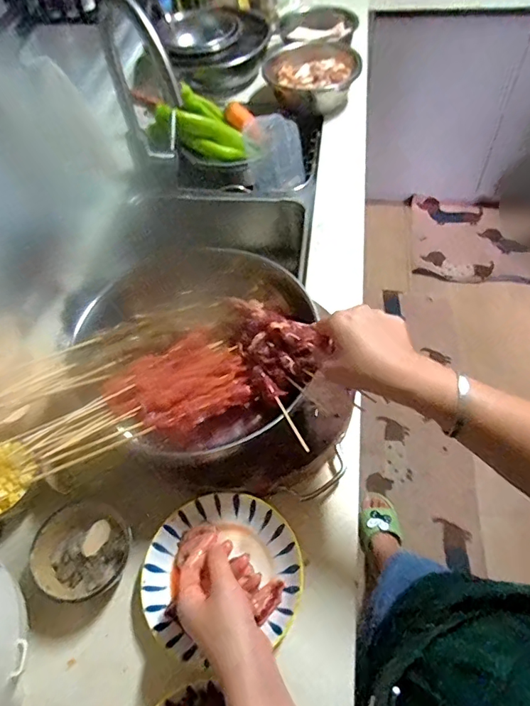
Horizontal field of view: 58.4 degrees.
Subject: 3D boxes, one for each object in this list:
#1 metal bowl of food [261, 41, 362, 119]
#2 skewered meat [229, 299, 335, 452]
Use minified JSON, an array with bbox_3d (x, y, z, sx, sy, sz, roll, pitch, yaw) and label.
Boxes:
[{"bbox_3d":[0.106,-0.648,1.101,0.223,0.079,0.199,8,57,10],"label":"metal bowl of food"},{"bbox_3d":[0.020,0.002,0.560,0.090,0.032,0.235,-49,44,11],"label":"skewered meat"}]

